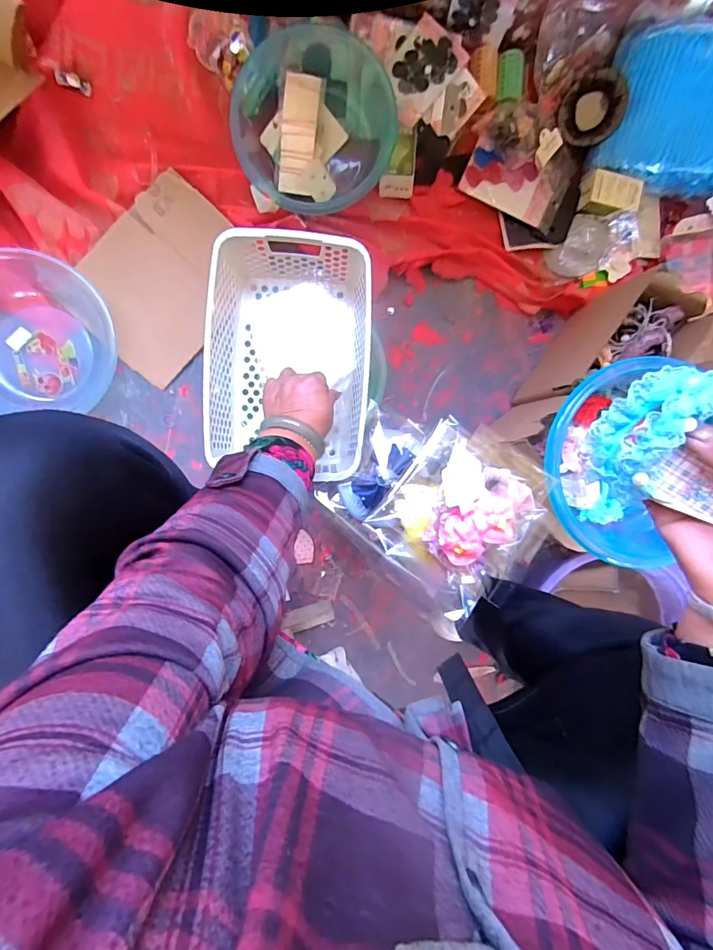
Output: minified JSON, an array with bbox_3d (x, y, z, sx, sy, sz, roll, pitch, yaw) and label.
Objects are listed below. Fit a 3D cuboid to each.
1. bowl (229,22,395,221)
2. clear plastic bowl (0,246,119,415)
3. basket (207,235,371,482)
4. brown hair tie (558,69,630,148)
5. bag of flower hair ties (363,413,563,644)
[{"bbox_3d":[-0.058,-0.512,0.639,0.222,0.065,0.230,-1,97,-6],"label":"bowl"},{"bbox_3d":[-0.452,-0.192,0.621,0.226,0.081,0.209,-1,97,-6],"label":"clear plastic bowl"},{"bbox_3d":[-0.087,-0.155,0.591,0.194,0.108,0.284,3,96,-6],"label":"basket"},{"bbox_3d":[0.354,-0.549,0.667,0.092,0.016,0.090,12,111,35],"label":"brown hair tie"},{"bbox_3d":[0.103,0.044,0.464,0.152,0.076,0.181,38,88,-6],"label":"bag of flower hair ties"}]

